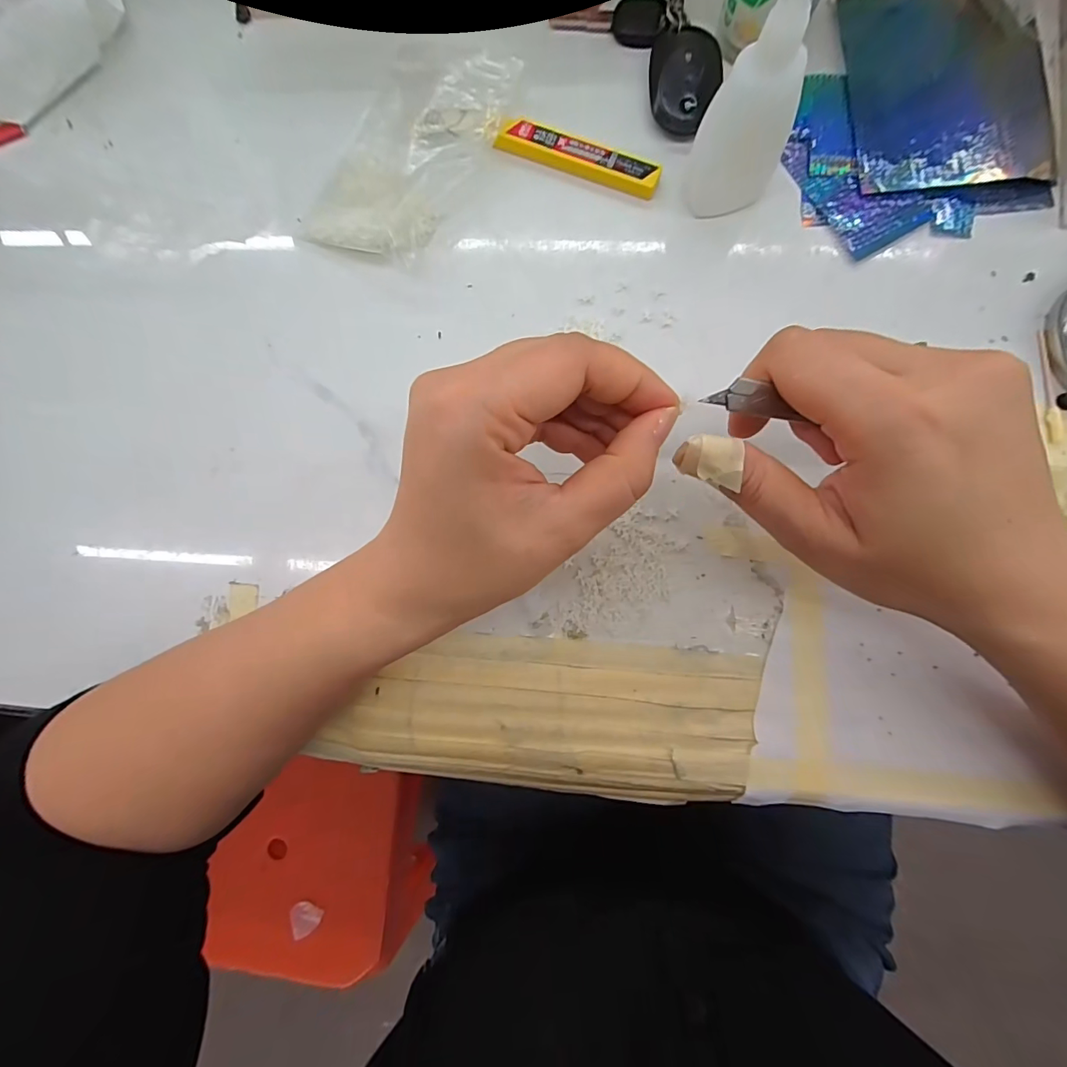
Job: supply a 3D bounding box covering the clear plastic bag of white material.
[{"bbox_3d":[-0.068,-0.211,0.255,0.082,0.021,0.121,24,86,6],"label":"clear plastic bag of white material"}]

